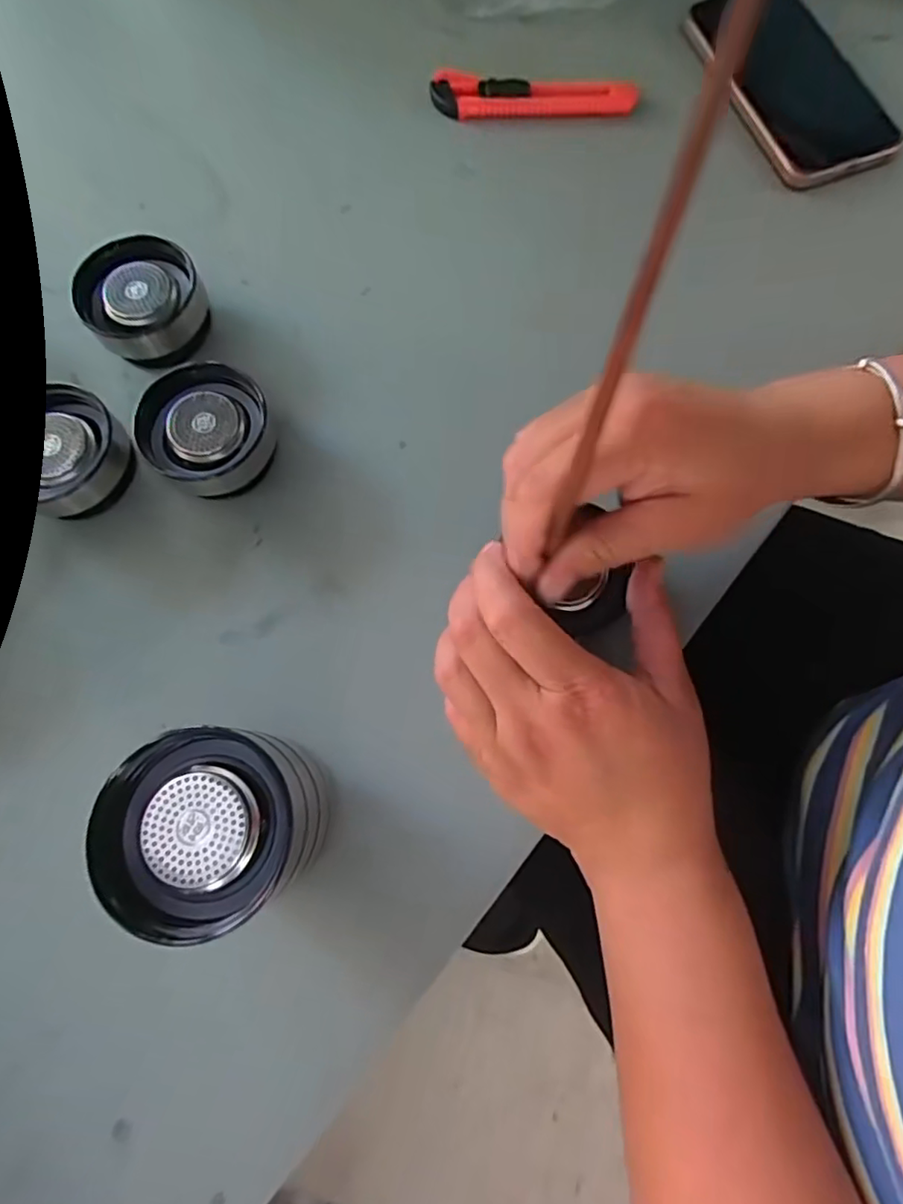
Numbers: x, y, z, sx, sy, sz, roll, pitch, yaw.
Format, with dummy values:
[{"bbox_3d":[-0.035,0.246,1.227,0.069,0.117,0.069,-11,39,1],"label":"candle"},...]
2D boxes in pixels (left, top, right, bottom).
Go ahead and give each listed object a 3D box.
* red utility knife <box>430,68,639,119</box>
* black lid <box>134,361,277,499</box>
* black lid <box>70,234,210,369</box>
[{"bbox_3d":[0.054,-0.341,0.396,0.135,0.016,0.024,5,75,3],"label":"red utility knife"},{"bbox_3d":[-0.130,-0.092,0.318,0.063,0.037,0.059,-1,74,2],"label":"black lid"},{"bbox_3d":[-0.178,-0.175,0.342,0.066,0.031,0.064,-34,76,-7],"label":"black lid"}]

